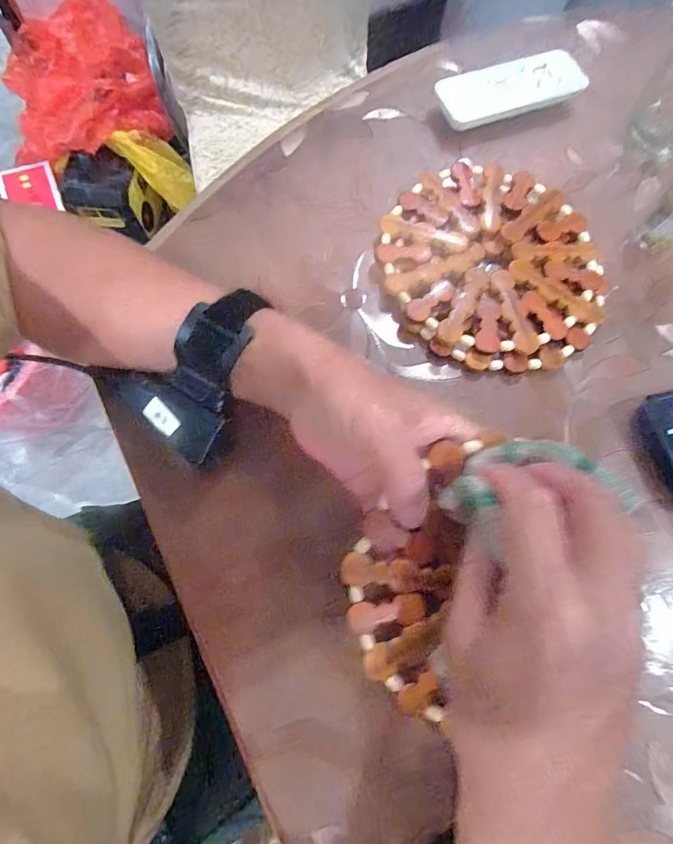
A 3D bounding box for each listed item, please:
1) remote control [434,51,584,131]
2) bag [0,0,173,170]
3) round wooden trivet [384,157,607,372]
[{"bbox_3d":[0.148,-0.286,0.362,0.124,0.021,0.043,-18,74,-7],"label":"remote control"},{"bbox_3d":[-0.598,-0.775,0.965,0.340,0.142,0.339,-17,74,-7],"label":"bag"},{"bbox_3d":[0.115,-0.119,0.317,0.157,0.014,0.169,1,73,-2],"label":"round wooden trivet"}]

